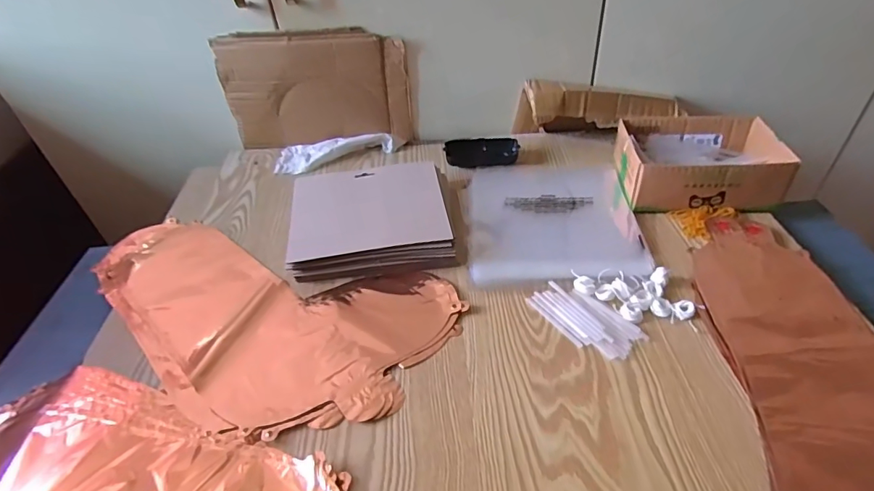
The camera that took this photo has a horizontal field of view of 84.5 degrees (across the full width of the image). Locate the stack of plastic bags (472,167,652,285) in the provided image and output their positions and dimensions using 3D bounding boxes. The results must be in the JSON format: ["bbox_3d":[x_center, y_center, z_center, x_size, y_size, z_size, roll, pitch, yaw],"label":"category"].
[{"bbox_3d":[0.144,-0.047,0.629,0.204,0.015,0.245,-3,41,2],"label":"stack of plastic bags"}]

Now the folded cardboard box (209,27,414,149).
[{"bbox_3d":[-0.182,-0.231,0.734,0.272,0.179,0.026,1,41,6],"label":"folded cardboard box"}]

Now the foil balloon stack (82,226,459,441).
[{"bbox_3d":[-0.220,0.075,0.534,0.455,0.009,0.221,12,44,19],"label":"foil balloon stack"}]

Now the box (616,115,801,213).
[{"bbox_3d":[0.338,-0.108,0.631,0.183,0.065,0.139,1,42,7],"label":"box"}]

